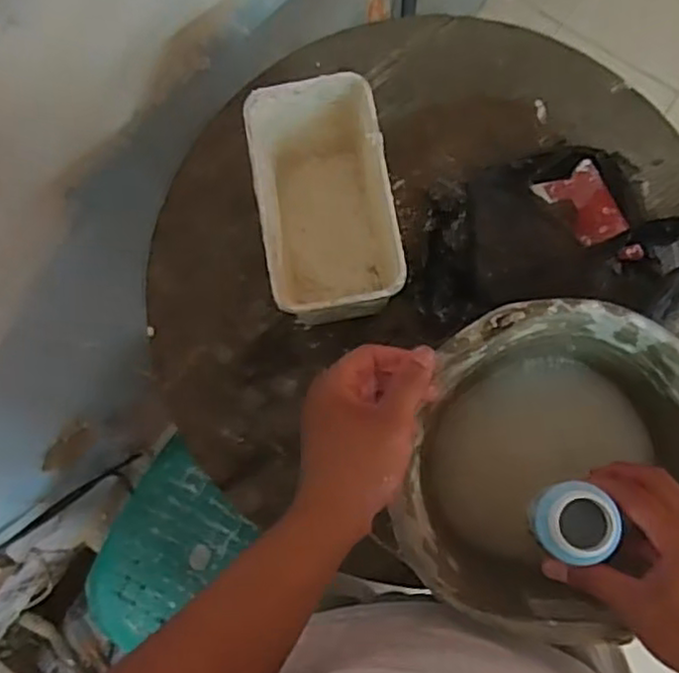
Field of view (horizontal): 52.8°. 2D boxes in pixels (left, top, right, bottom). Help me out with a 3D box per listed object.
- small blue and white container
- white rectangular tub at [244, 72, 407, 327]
[{"bbox_3d":[0.151,0.120,0.440,0.052,0.038,0.048,-7,80,-1],"label":"small blue and white container"},{"bbox_3d":[-0.013,-0.113,0.626,0.114,0.130,0.201,-10,80,1],"label":"white rectangular tub"}]

